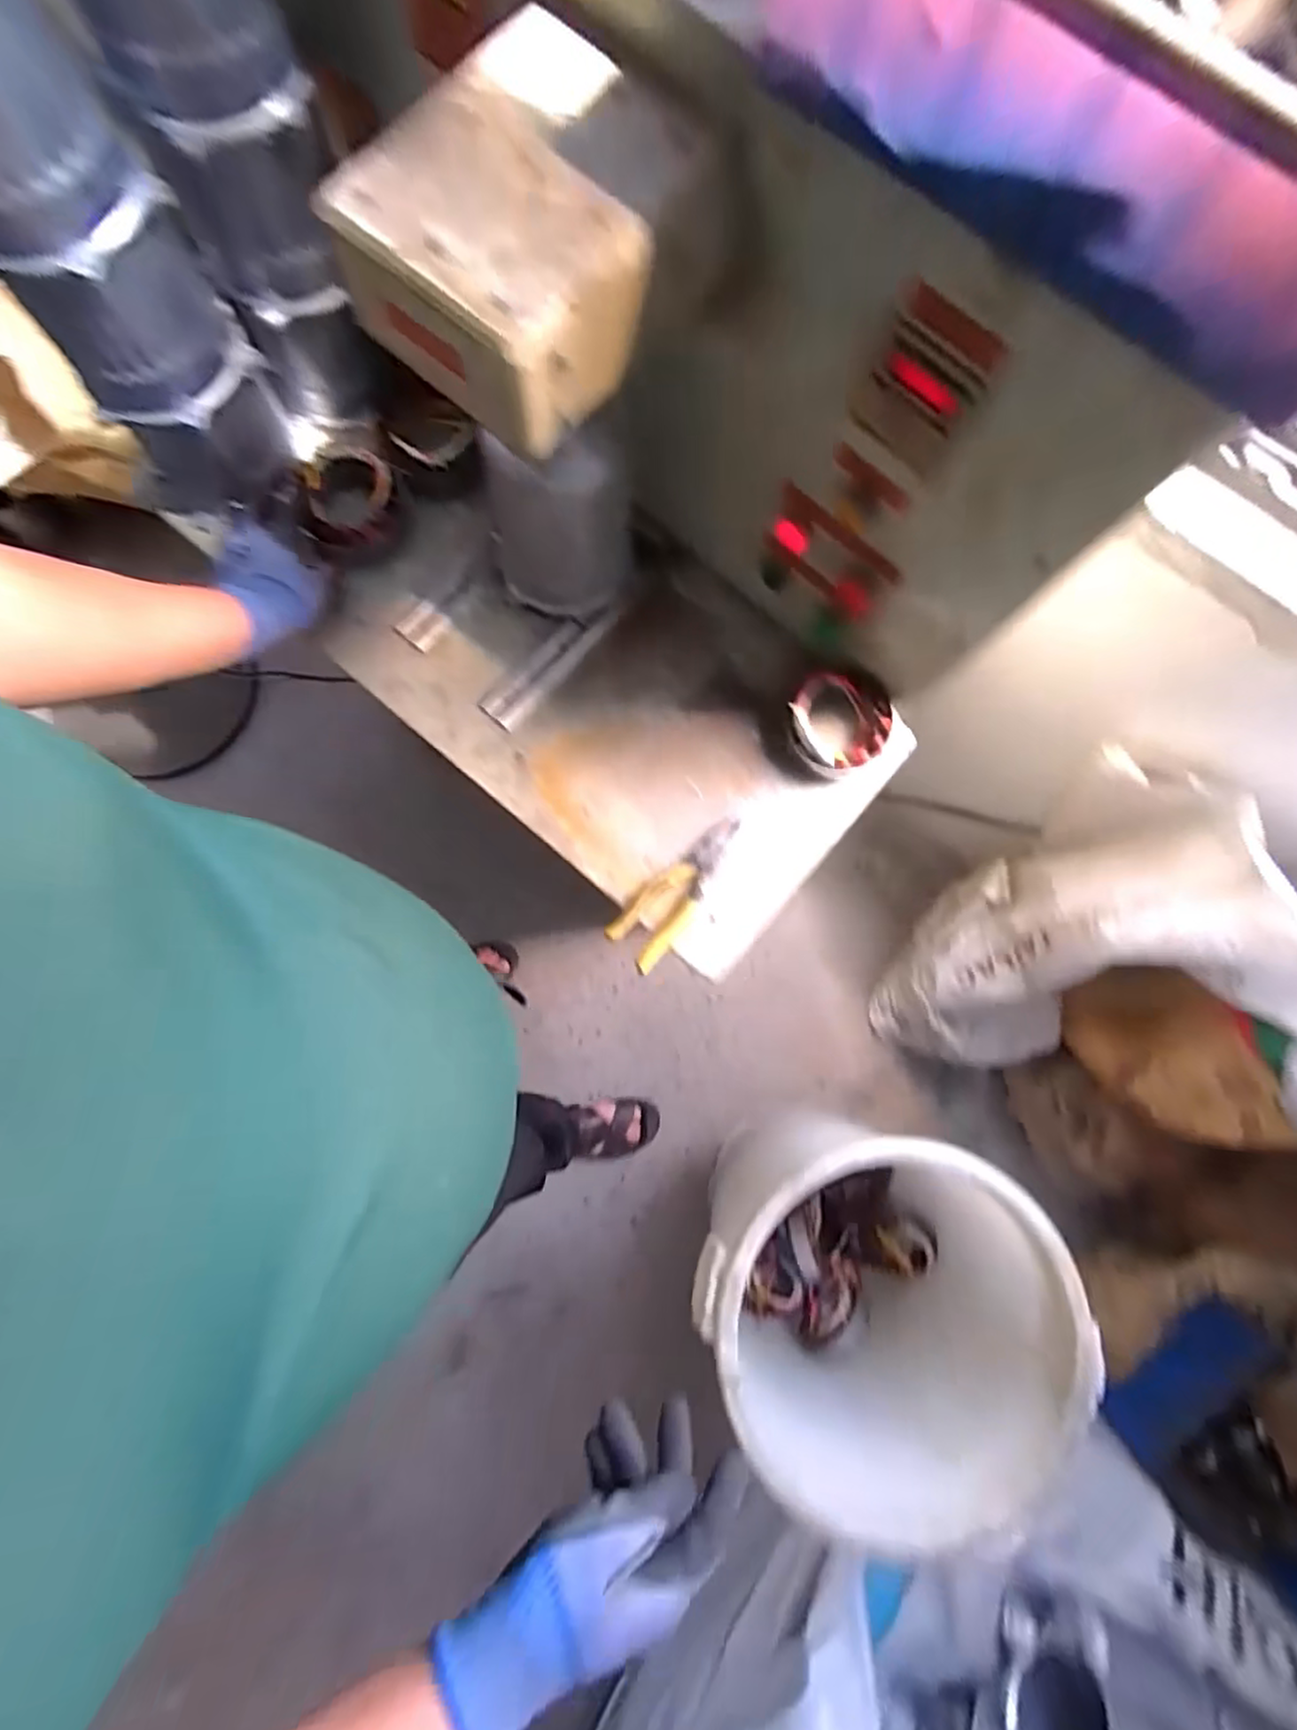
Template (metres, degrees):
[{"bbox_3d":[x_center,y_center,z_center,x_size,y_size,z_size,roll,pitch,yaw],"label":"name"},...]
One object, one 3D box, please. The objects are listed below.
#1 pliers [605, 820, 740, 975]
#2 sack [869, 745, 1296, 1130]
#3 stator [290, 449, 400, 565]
[{"bbox_3d":[0.031,0.023,0.693,0.061,0.014,0.178,38,81,6],"label":"pliers"},{"bbox_3d":[0.767,0.160,1.117,0.474,0.733,0.441,16,80,2],"label":"sack"},{"bbox_3d":[-0.322,-0.384,0.719,0.102,0.037,0.103,-4,79,-2],"label":"stator"}]

